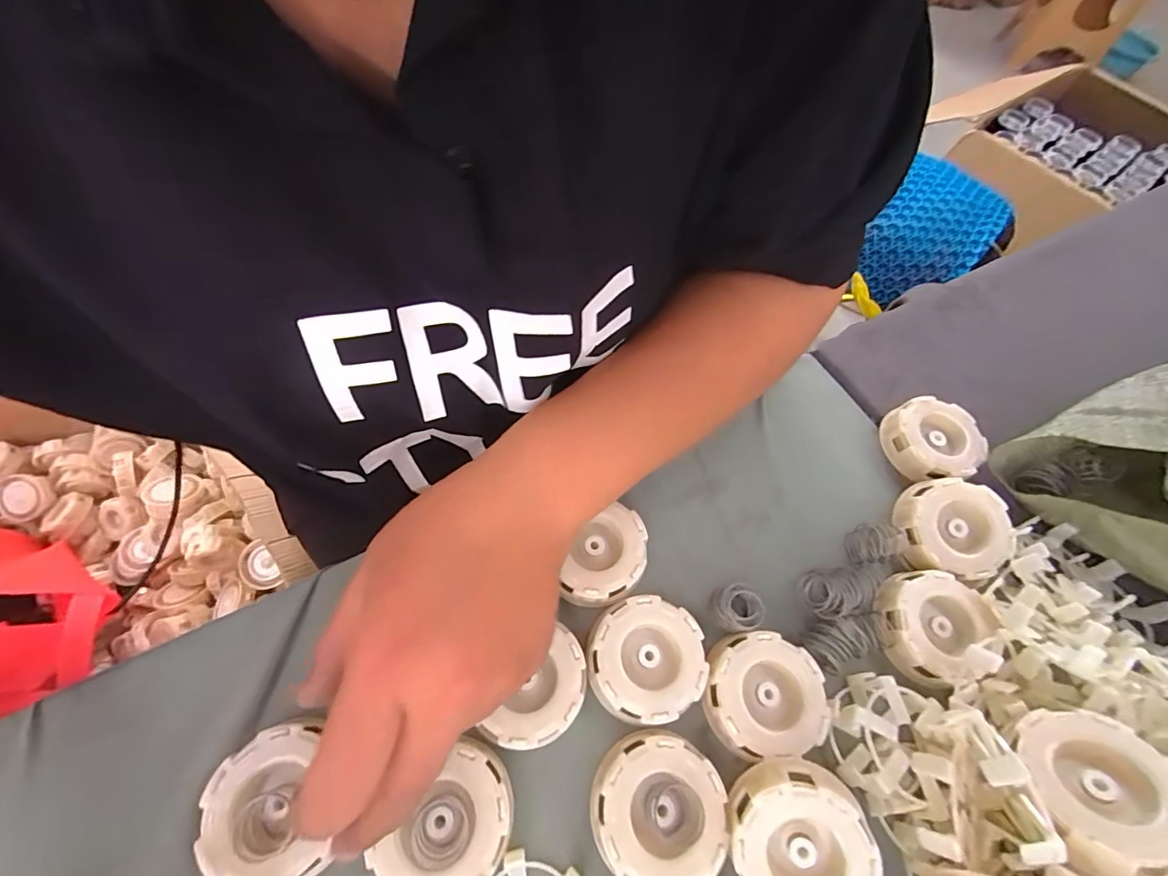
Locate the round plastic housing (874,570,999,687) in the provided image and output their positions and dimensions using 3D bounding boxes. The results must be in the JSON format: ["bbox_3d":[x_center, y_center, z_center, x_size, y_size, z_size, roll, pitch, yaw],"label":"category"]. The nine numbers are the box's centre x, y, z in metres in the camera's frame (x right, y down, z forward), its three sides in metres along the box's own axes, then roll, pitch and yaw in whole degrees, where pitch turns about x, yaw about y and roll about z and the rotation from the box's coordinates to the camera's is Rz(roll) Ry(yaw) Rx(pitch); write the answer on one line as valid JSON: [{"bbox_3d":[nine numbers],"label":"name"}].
[{"bbox_3d":[0.197,0.105,0.283,0.055,0.017,0.058,1,57,-2],"label":"round plastic housing"}]

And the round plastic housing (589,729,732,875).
[{"bbox_3d":[0.035,0.173,0.232,0.061,0.021,0.059,1,57,-2],"label":"round plastic housing"}]

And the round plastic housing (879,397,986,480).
[{"bbox_3d":[0.245,0.001,0.350,0.057,0.028,0.061,1,57,-2],"label":"round plastic housing"}]

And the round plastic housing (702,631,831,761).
[{"bbox_3d":[0.094,0.133,0.260,0.060,0.018,0.055,1,57,-2],"label":"round plastic housing"}]

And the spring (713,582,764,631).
[{"bbox_3d":[0.088,0.096,0.281,0.021,0.022,0.026,-11,58,-10],"label":"spring"}]

